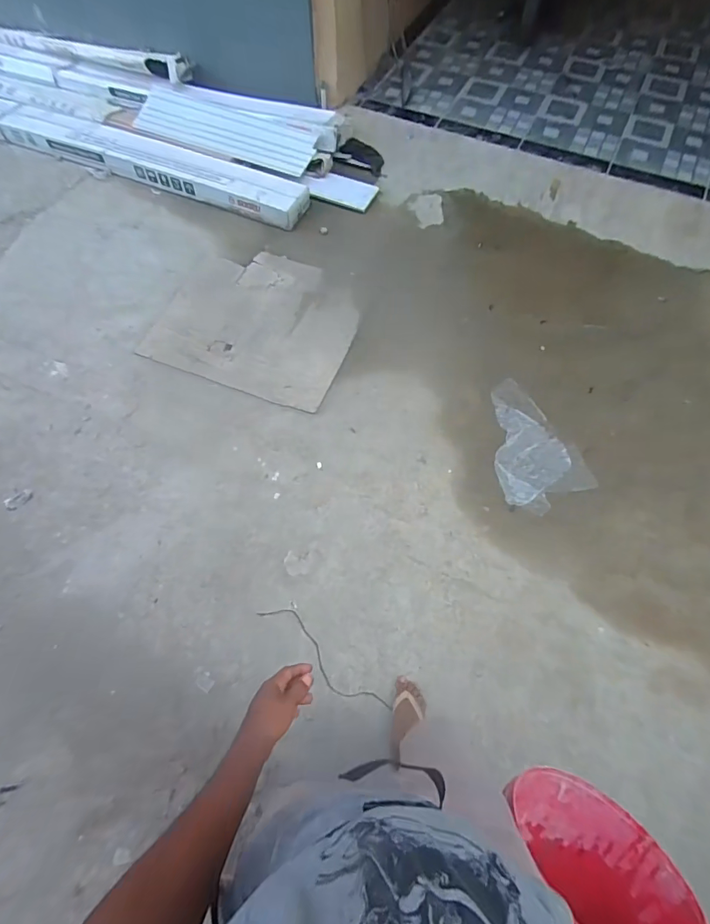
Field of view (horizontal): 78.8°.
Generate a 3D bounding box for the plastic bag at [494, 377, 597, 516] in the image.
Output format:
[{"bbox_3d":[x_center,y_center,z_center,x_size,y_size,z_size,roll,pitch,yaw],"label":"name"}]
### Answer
[{"bbox_3d":[0.702,-0.088,1.756,0.346,0.023,0.564,-14,67,-5],"label":"plastic bag"}]

